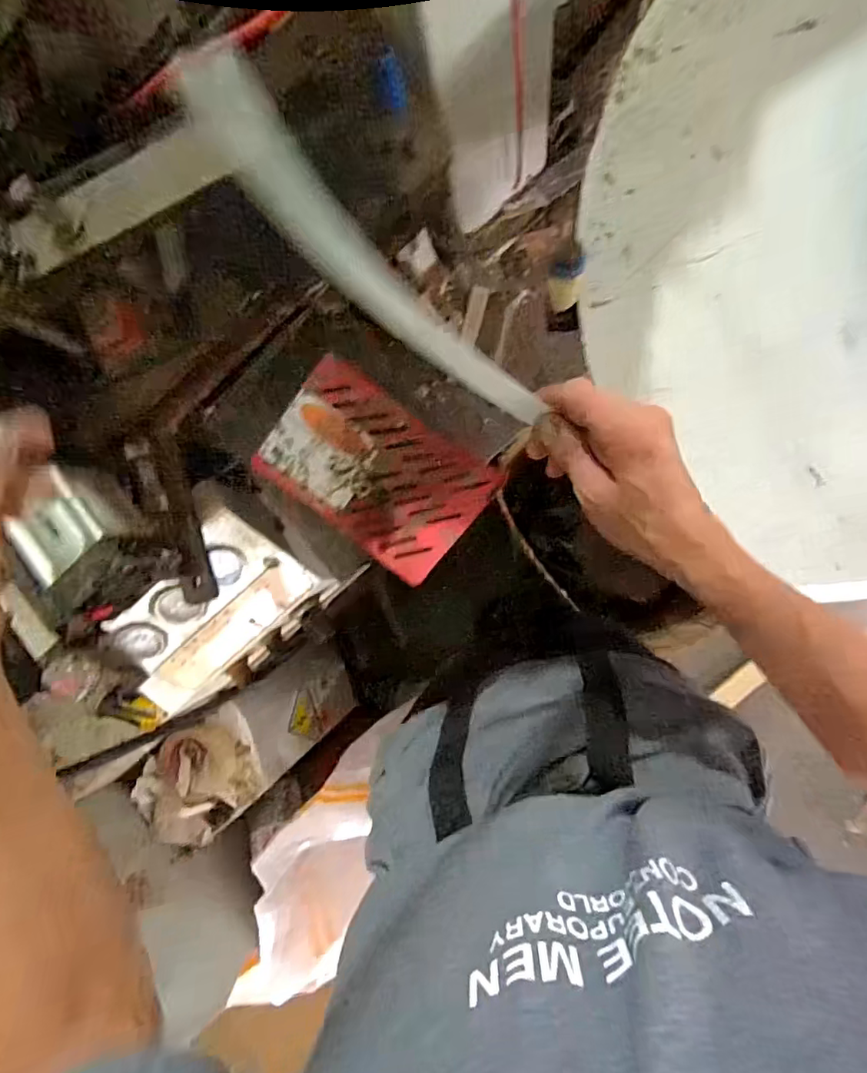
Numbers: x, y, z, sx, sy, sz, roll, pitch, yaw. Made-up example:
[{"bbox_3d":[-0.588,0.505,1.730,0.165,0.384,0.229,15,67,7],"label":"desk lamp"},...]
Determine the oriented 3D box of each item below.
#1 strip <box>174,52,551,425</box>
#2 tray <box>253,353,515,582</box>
[{"bbox_3d":[-0.032,-0.146,0.288,0.243,0.015,0.039,41,95,-18],"label":"strip"},{"bbox_3d":[-0.054,-0.062,0.499,0.204,0.036,0.133,36,94,8],"label":"tray"}]

